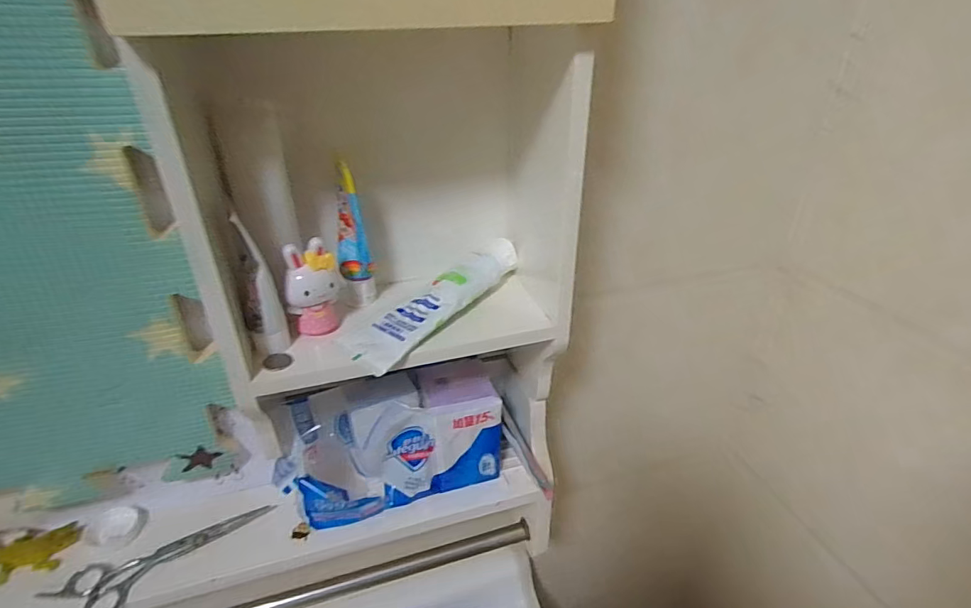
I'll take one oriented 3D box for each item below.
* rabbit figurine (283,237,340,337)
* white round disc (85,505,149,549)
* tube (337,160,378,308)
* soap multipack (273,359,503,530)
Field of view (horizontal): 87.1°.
[{"bbox_3d":[-0.120,-0.010,0.358,0.034,0.070,0.023,-9,31,-13],"label":"rabbit figurine"},{"bbox_3d":[-0.323,0.196,0.450,0.014,0.034,0.043,22,37,34],"label":"white round disc"},{"bbox_3d":[-0.101,-0.049,0.390,0.024,0.108,0.043,-9,31,-13],"label":"tube"},{"bbox_3d":[-0.082,0.128,0.468,0.191,0.114,0.080,-7,30,-10],"label":"soap multipack"}]

